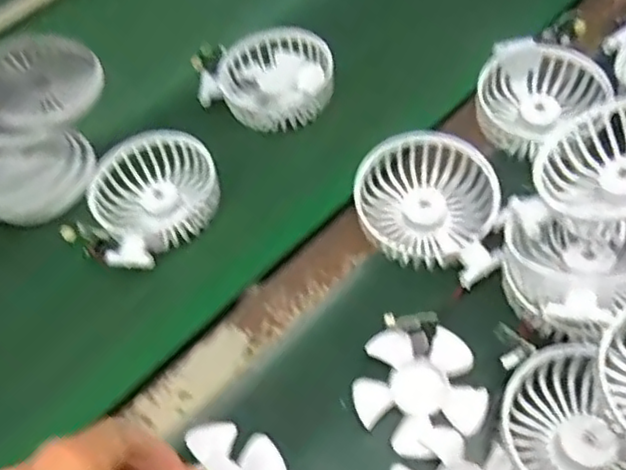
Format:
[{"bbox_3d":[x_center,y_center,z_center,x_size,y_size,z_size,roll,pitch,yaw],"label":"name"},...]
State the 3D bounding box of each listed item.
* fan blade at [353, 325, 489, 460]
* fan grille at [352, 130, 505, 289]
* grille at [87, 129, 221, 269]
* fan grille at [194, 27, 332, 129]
[{"bbox_3d":[0.059,0.086,0.374,0.068,0.010,0.071,-5,56,8],"label":"fan blade"},{"bbox_3d":[0.080,-0.022,0.437,0.104,0.033,0.091,22,62,23],"label":"fan grille"},{"bbox_3d":[-0.119,-0.028,0.480,0.090,0.024,0.104,29,66,26],"label":"grille"},{"bbox_3d":[-0.033,-0.125,0.540,0.097,0.033,0.092,19,63,22],"label":"fan grille"}]

